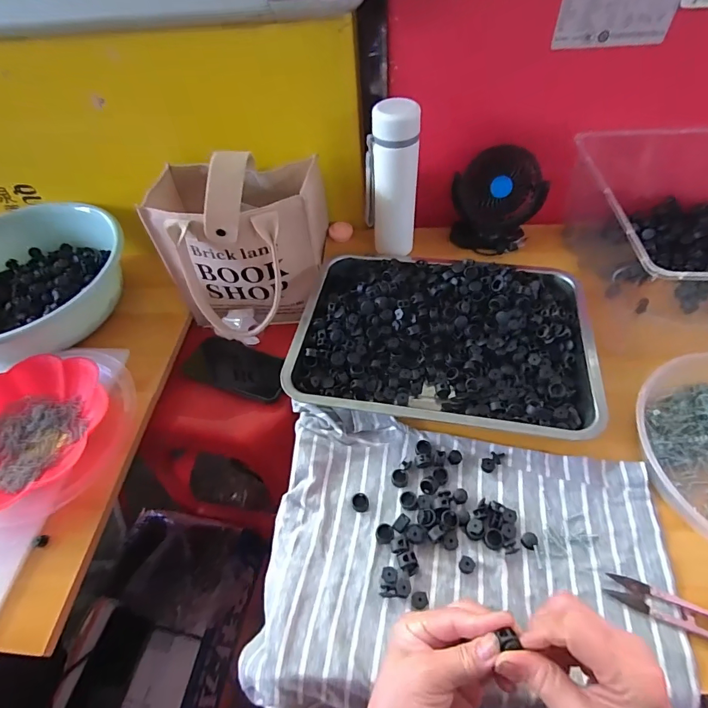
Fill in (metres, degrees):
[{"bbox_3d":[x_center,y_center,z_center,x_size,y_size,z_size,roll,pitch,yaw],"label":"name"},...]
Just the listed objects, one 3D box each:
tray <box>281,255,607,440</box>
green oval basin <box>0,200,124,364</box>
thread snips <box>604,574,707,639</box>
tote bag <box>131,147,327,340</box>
[{"bbox_3d":[0.105,-0.024,0.518,0.338,0.041,0.241,7,54,9],"label":"tray"},{"bbox_3d":[-0.491,-0.113,0.645,0.279,0.088,0.248,-21,54,-11],"label":"green oval basin"},{"bbox_3d":[0.266,0.213,0.348,0.099,0.009,0.023,19,57,18],"label":"thread snips"},{"bbox_3d":[-0.155,-0.156,0.594,0.229,0.220,0.201,-4,52,1],"label":"tote bag"}]

